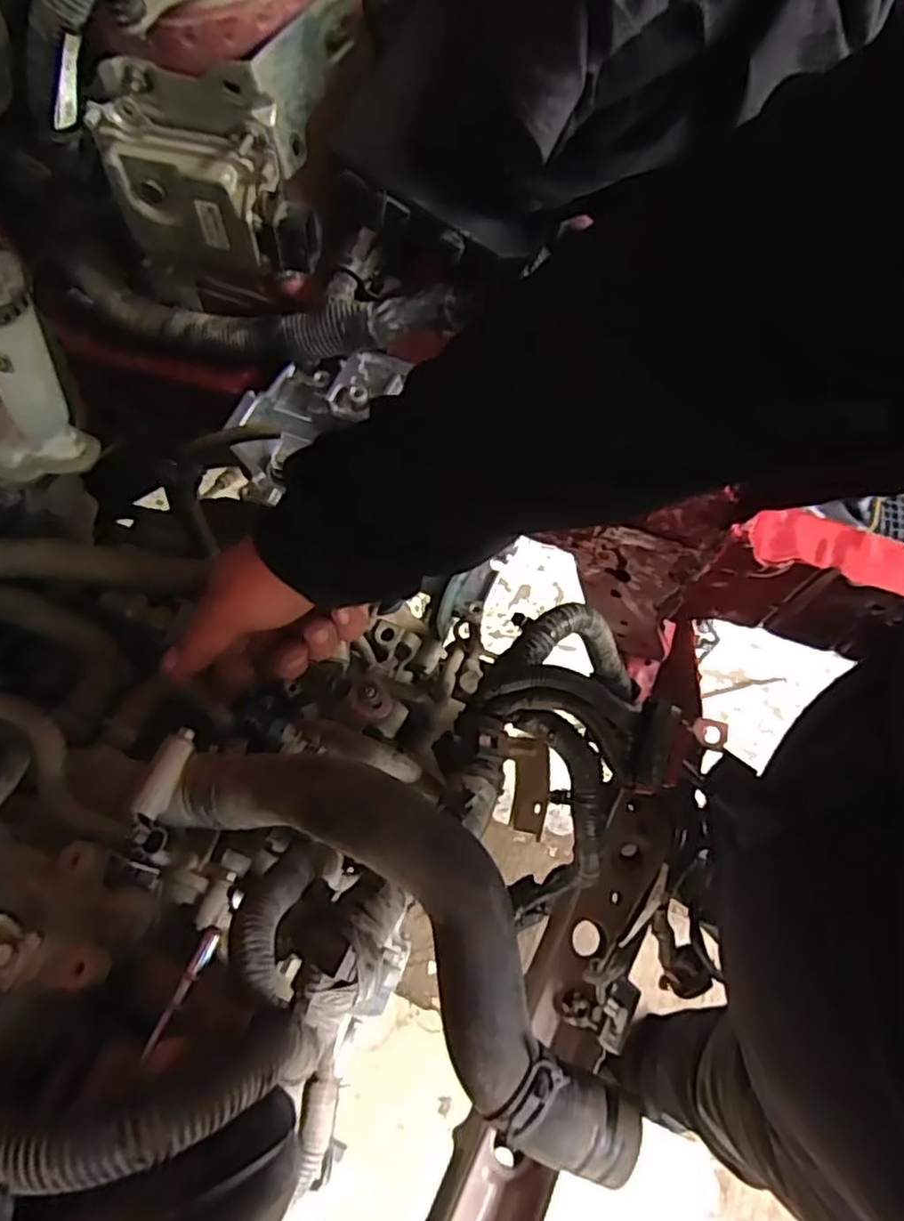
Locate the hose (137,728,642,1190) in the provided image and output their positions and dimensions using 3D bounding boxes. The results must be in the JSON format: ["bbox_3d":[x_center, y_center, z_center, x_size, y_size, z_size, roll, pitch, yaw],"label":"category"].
[{"bbox_3d":[-0.033,0.145,0.360,0.307,0.079,0.093,34,71,13],"label":"hose"}]

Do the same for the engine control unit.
[{"bbox_3d":[-0.175,-0.299,0.530,0.154,0.124,0.034,17,68,7],"label":"engine control unit"}]

